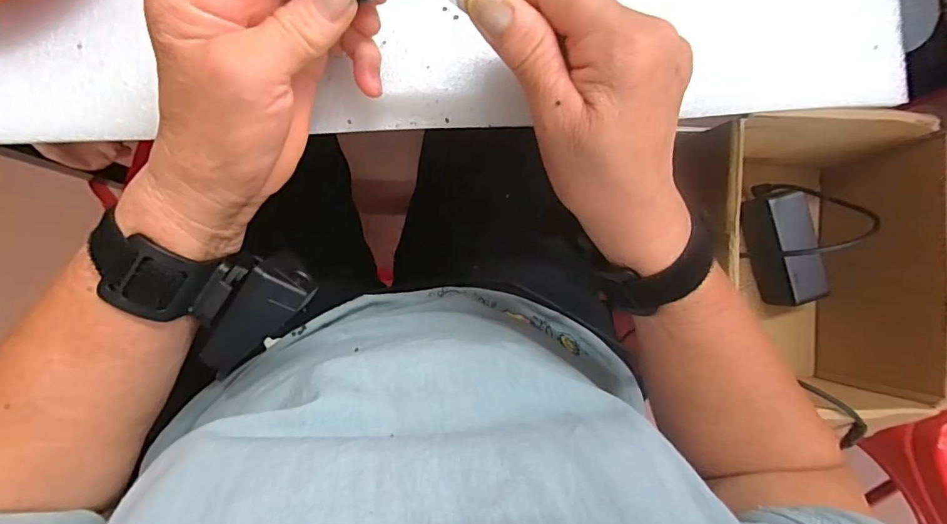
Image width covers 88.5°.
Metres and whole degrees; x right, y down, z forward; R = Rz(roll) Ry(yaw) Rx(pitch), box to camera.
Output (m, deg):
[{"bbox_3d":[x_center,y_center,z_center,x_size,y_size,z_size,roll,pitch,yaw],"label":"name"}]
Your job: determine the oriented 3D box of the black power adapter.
[{"bbox_3d":[0.366,-0.019,0.568,0.054,0.060,0.135,-12,89,-5],"label":"black power adapter"}]

